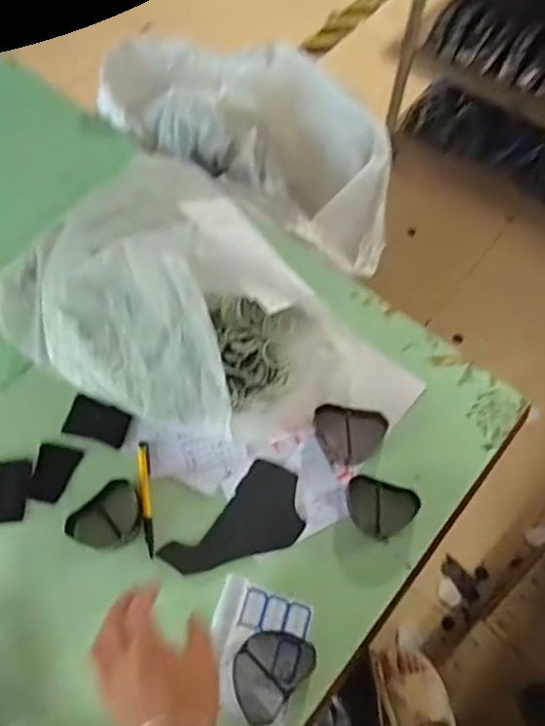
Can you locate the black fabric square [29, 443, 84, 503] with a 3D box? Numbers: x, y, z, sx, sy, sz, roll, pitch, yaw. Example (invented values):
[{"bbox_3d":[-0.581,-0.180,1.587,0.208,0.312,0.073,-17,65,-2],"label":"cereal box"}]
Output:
[{"bbox_3d":[-0.263,0.131,0.688,0.051,0.004,0.067,10,62,8],"label":"black fabric square"}]

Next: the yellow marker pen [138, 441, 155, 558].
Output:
[{"bbox_3d":[-0.146,0.155,0.671,0.012,0.008,0.132,-9,65,-4],"label":"yellow marker pen"}]

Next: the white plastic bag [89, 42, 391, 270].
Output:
[{"bbox_3d":[-0.016,-0.368,0.938,0.500,0.140,0.228,32,69,14],"label":"white plastic bag"}]

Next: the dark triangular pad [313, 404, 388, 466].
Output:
[{"bbox_3d":[0.094,0.090,0.706,0.085,0.022,0.067,4,65,2],"label":"dark triangular pad"}]

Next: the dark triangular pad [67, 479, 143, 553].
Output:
[{"bbox_3d":[-0.184,0.178,0.652,0.082,0.021,0.061,-37,70,-15],"label":"dark triangular pad"}]

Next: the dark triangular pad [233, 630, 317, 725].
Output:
[{"bbox_3d":[-0.004,0.316,0.594,0.067,0.012,0.089,39,71,16],"label":"dark triangular pad"}]

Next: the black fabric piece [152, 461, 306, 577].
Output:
[{"bbox_3d":[-0.033,0.190,0.659,0.165,0.004,0.093,-42,71,-17],"label":"black fabric piece"}]

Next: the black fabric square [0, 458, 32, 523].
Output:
[{"bbox_3d":[-0.312,0.151,0.682,0.049,0.004,0.074,-8,59,-4],"label":"black fabric square"}]

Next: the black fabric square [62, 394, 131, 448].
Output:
[{"bbox_3d":[-0.217,0.072,0.714,0.081,0.008,0.050,16,66,8],"label":"black fabric square"}]

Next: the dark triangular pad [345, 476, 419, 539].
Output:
[{"bbox_3d":[0.123,0.168,0.661,0.080,0.018,0.059,14,66,7],"label":"dark triangular pad"}]

